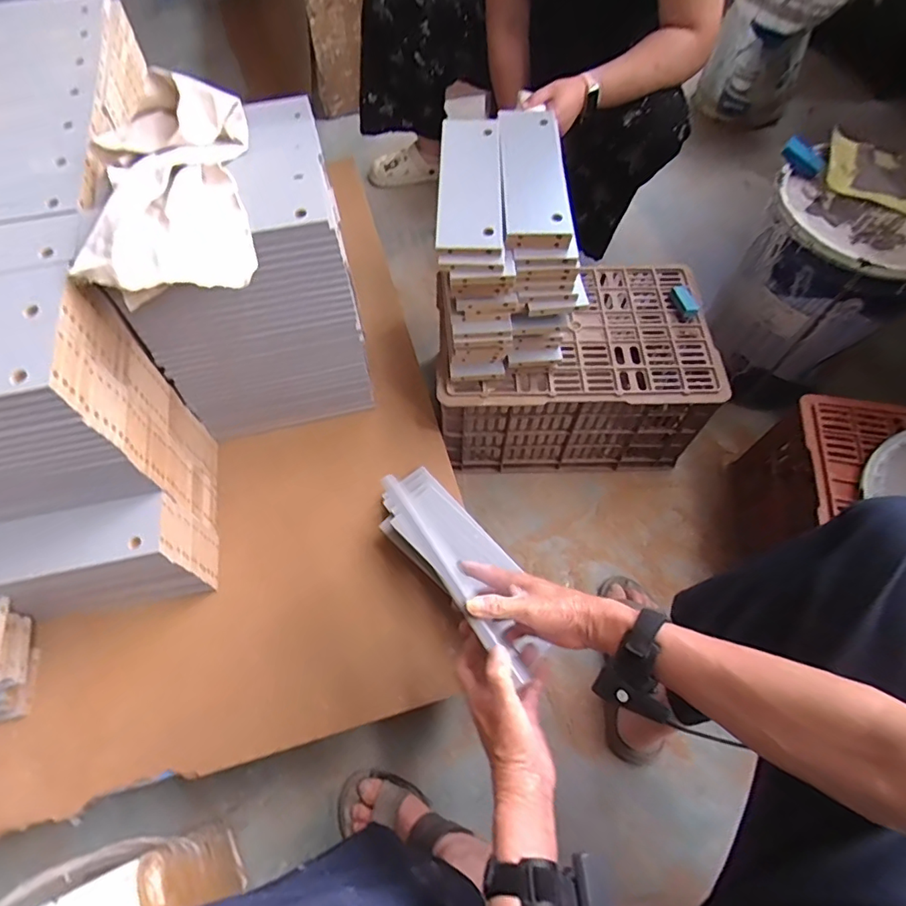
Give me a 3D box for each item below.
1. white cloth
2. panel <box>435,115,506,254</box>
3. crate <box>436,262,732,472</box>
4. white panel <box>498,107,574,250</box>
[{"bbox_3d":[-0.325,-0.302,0.590,0.177,0.079,0.274,-10,64,-6],"label":"white cloth"},{"bbox_3d":[0.025,-0.374,0.712,0.085,0.017,0.266,1,62,0],"label":"panel"},{"bbox_3d":[0.203,-0.153,0.983,0.453,0.249,0.289,-1,63,-2],"label":"crate"},{"bbox_3d":[0.112,-0.390,0.725,0.089,0.023,0.271,0,62,0],"label":"white panel"}]

